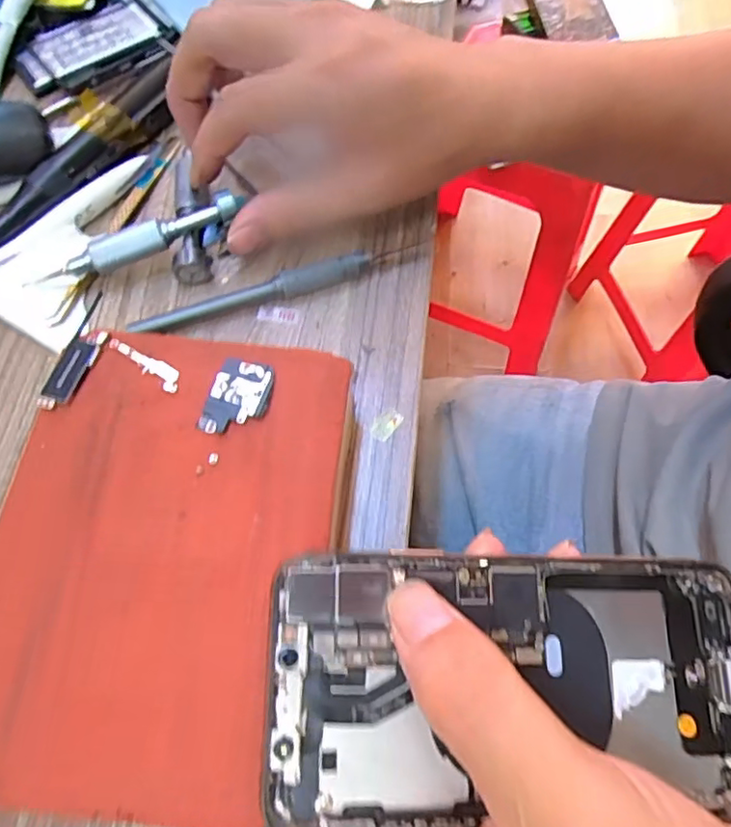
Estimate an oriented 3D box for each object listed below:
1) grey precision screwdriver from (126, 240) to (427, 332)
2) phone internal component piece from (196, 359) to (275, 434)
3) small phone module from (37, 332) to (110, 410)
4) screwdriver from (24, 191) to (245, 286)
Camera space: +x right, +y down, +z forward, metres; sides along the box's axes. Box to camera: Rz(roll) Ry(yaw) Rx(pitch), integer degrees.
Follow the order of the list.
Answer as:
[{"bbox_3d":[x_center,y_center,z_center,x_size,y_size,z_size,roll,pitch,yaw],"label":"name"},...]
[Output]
[{"bbox_3d":[-0.048,-0.058,0.292,0.126,0.012,0.009,-19,66,-10],"label":"grey precision screwdriver"},{"bbox_3d":[-0.048,-0.006,0.227,0.023,0.004,0.031,13,65,6],"label":"phone internal component piece"},{"bbox_3d":[-0.113,-0.018,0.232,0.012,0.004,0.036,19,66,9],"label":"small phone module"},{"bbox_3d":[-0.108,-0.083,0.291,0.102,0.011,0.012,-23,67,-4],"label":"screwdriver"}]

